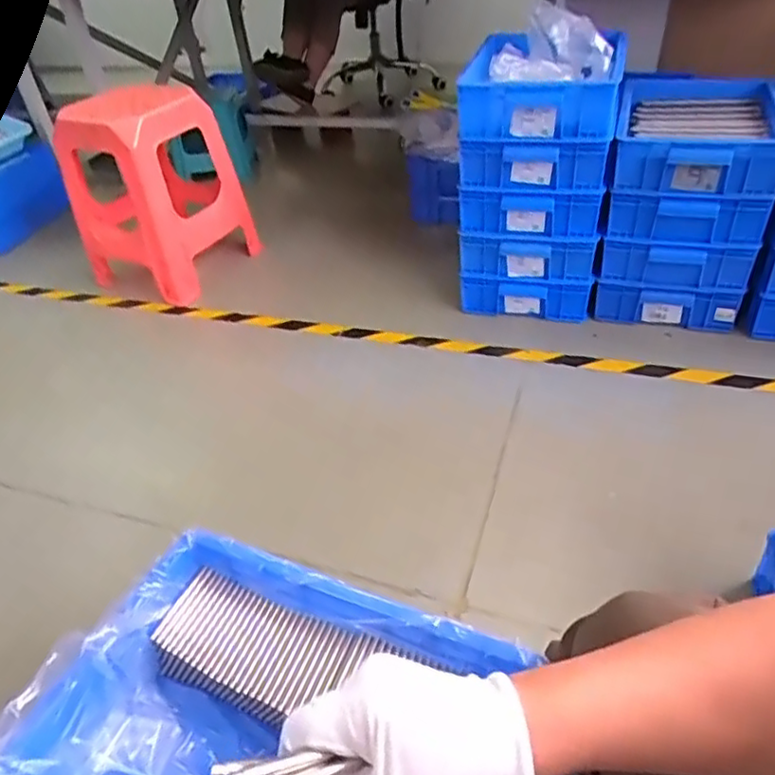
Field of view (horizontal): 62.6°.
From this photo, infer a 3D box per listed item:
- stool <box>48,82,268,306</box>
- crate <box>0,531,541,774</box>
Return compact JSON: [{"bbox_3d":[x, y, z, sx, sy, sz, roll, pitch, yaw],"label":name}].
[{"bbox_3d":[-0.604,-0.508,1.670,0.352,0.492,0.326,20,46,29],"label":"stool"},{"bbox_3d":[-0.094,0.330,0.555,0.433,0.123,0.328,12,42,21],"label":"crate"}]

